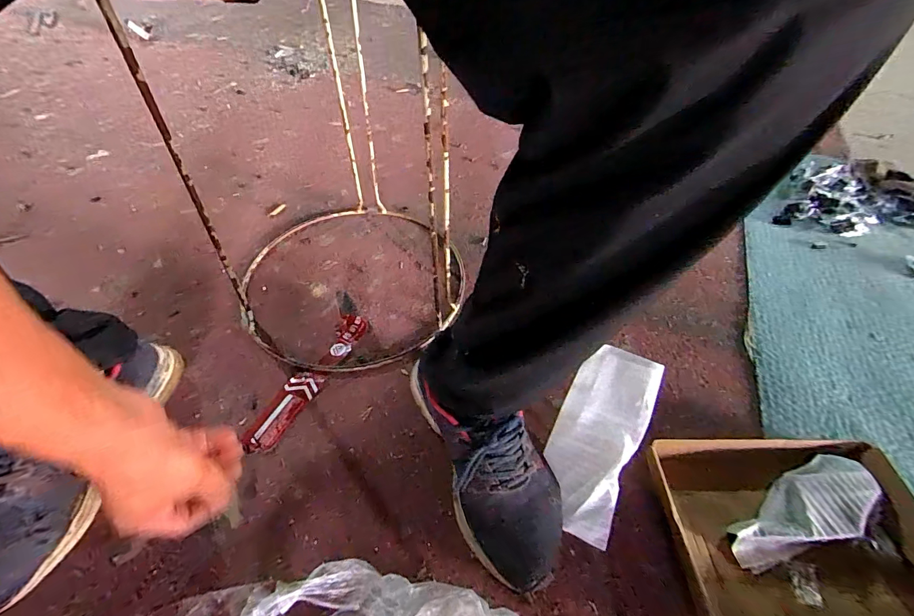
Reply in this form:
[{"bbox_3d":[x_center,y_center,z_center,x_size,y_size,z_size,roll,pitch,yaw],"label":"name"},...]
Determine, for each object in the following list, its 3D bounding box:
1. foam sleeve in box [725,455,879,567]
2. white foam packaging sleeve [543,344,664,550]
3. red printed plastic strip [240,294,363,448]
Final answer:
[{"bbox_3d":[0.378,0.221,0.442,0.183,0.032,0.070,-18,54,-16],"label":"foam sleeve in box"},{"bbox_3d":[0.153,0.145,0.454,0.090,0.018,0.203,20,88,30],"label":"white foam packaging sleeve"},{"bbox_3d":[-0.197,0.082,0.560,0.058,0.017,0.248,17,52,11],"label":"red printed plastic strip"}]

